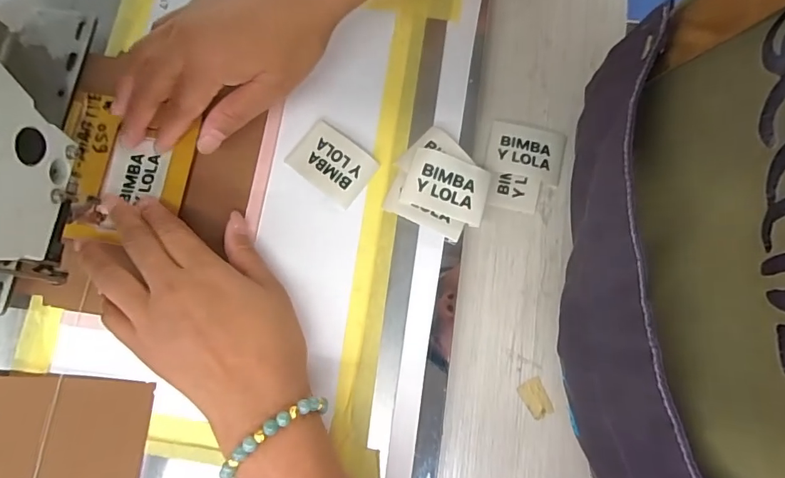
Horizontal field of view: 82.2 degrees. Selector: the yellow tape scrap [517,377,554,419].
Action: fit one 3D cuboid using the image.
[{"bbox_3d":[0.098,0.109,0.307,0.017,0.004,0.025,-26,79,-6],"label":"yellow tape scrap"}]

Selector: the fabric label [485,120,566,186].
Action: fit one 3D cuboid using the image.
[{"bbox_3d":[0.100,-0.066,0.339,0.055,0.005,0.042,11,78,3],"label":"fabric label"}]

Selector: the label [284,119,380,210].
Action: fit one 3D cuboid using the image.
[{"bbox_3d":[-0.043,-0.054,0.318,0.057,0.004,0.041,37,84,10],"label":"label"}]

